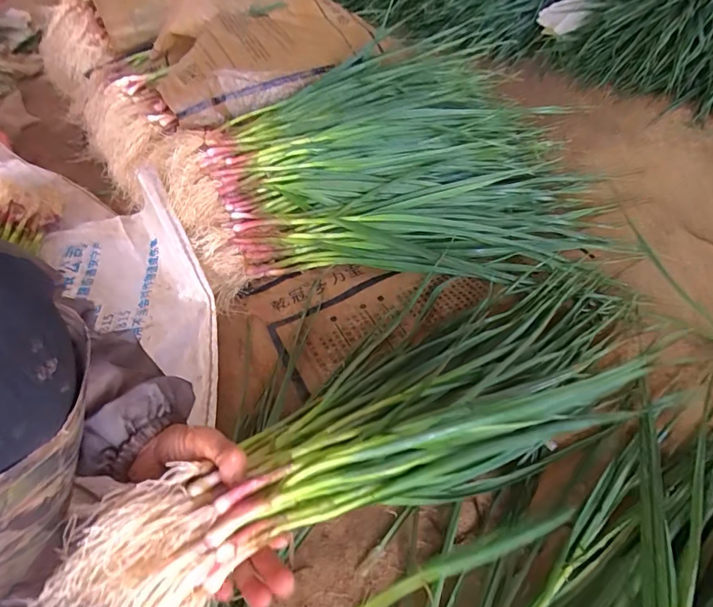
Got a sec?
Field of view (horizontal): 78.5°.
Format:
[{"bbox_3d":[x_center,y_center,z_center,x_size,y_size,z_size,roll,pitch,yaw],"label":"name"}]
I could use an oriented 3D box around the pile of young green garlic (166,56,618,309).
[{"bbox_3d":[0.041,-0.238,0.766,0.715,0.094,0.566,-11,69,-7],"label":"pile of young green garlic"}]

